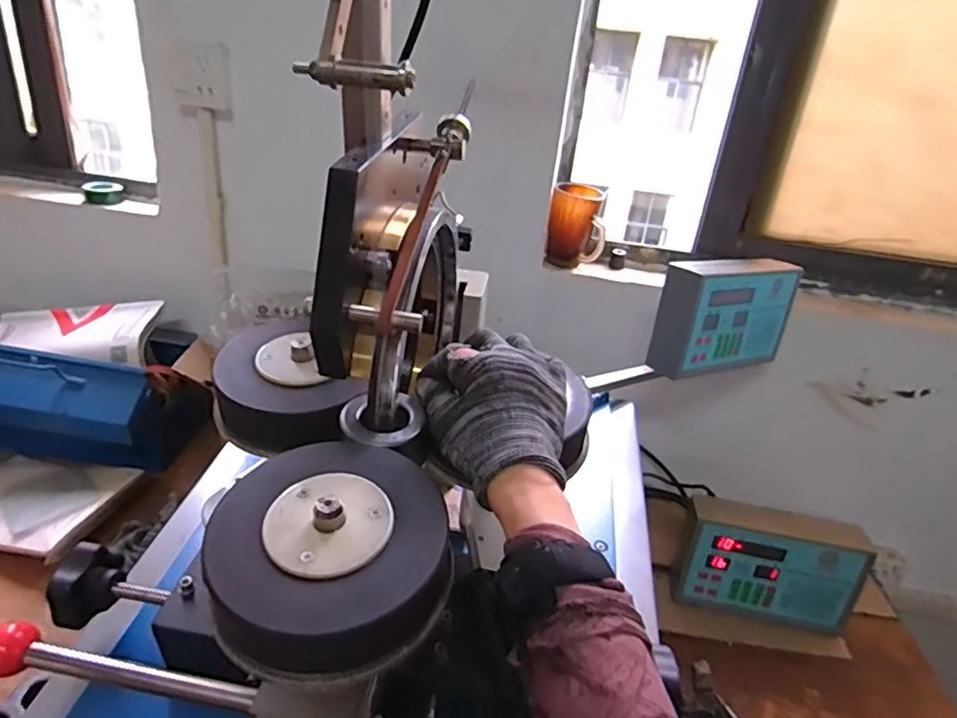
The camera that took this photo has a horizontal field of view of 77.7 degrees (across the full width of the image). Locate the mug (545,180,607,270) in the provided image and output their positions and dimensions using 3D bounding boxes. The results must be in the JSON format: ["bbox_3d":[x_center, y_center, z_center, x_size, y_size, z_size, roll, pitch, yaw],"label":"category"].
[{"bbox_3d":[0.161,-0.211,0.958,0.090,0.121,0.073,13,27,12],"label":"mug"}]

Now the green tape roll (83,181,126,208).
[{"bbox_3d":[-0.674,-0.301,1.068,0.059,0.027,0.074,-9,30,-28],"label":"green tape roll"}]

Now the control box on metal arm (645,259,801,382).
[{"bbox_3d":[0.351,-0.063,0.851,0.221,0.147,0.069,-10,30,-30],"label":"control box on metal arm"}]

